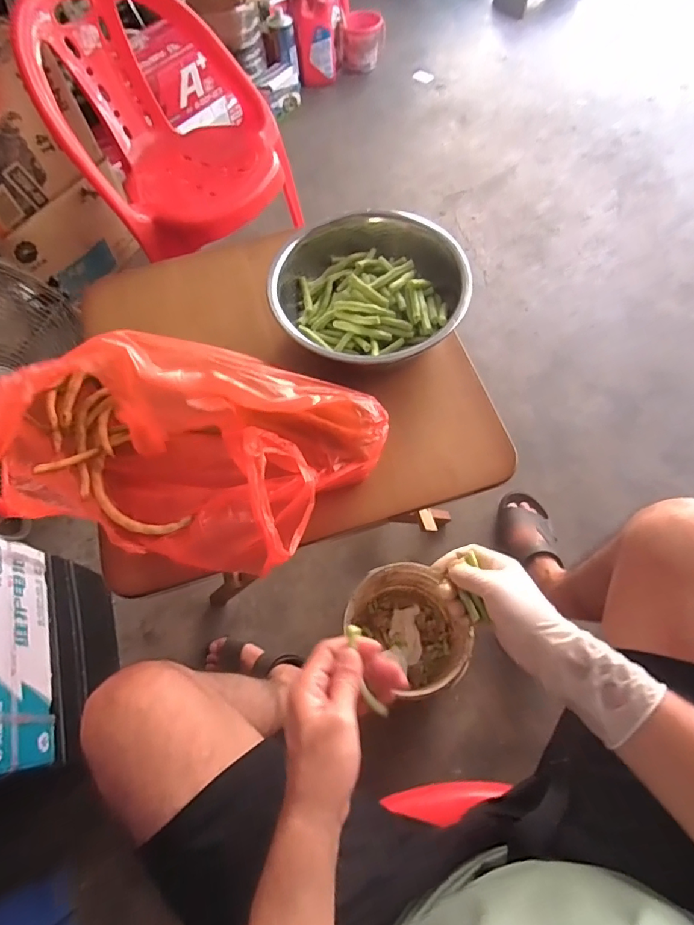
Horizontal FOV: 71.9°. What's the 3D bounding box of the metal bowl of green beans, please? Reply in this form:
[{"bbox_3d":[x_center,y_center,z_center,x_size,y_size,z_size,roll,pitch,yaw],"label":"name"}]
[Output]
[{"bbox_3d":[0.023,-0.227,0.598,0.225,0.081,0.228,-2,64,3],"label":"metal bowl of green beans"}]

